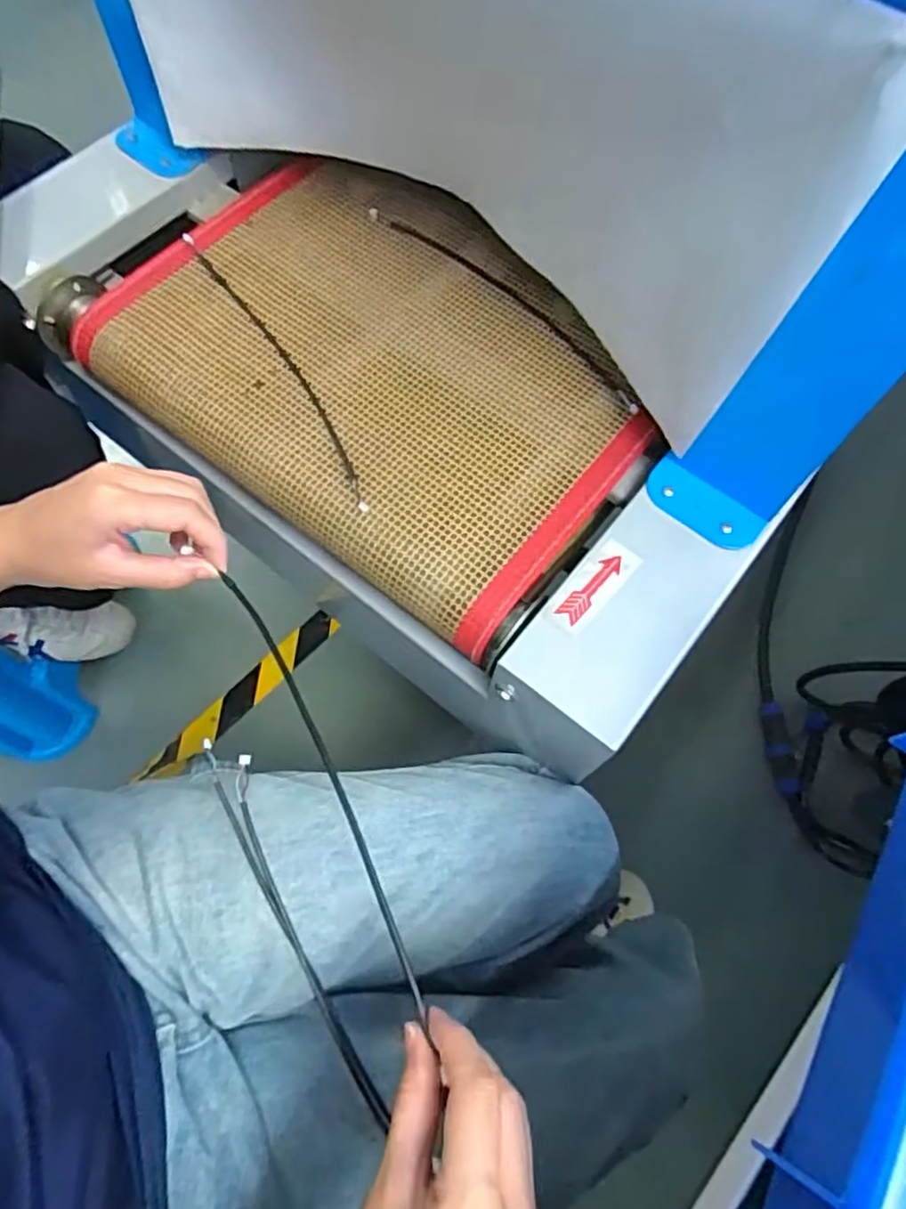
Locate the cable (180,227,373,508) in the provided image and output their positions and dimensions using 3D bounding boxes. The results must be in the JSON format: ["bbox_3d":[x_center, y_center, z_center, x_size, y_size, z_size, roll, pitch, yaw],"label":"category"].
[{"bbox_3d":[-0.126,-0.176,0.507,0.019,0.014,0.275,-31,73,-9],"label":"cable"}]

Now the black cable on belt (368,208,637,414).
[{"bbox_3d":[0.039,-0.234,0.535,0.273,0.007,0.022,43,77,14],"label":"black cable on belt"}]

